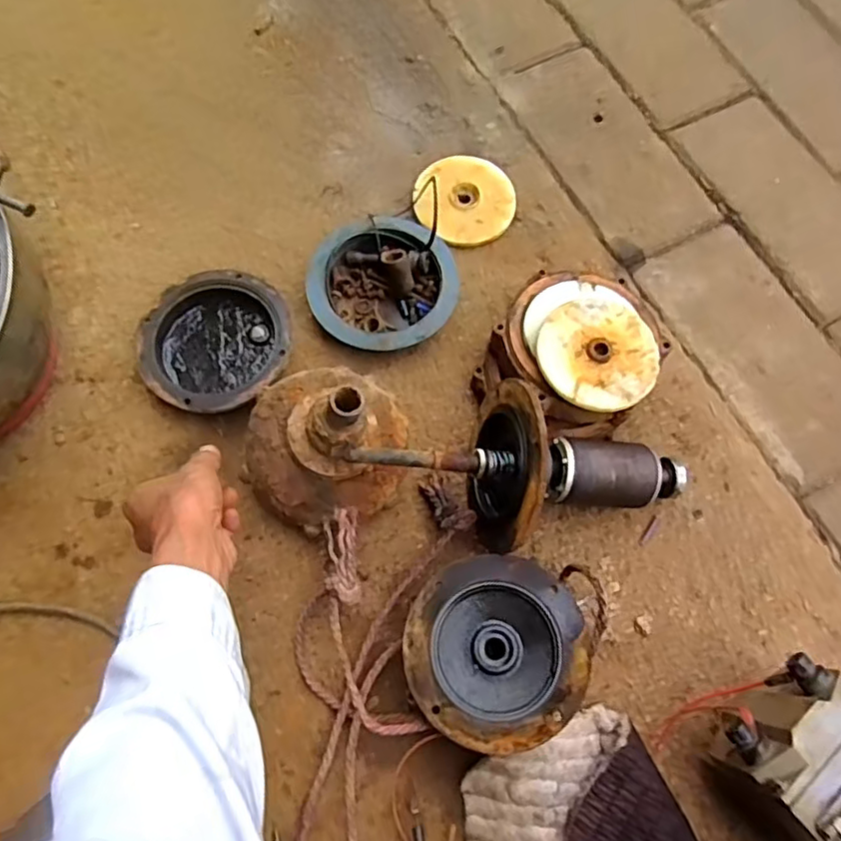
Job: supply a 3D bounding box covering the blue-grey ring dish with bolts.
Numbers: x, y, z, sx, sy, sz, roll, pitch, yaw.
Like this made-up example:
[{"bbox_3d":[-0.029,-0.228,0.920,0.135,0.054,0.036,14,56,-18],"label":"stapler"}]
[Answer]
[{"bbox_3d":[-0.039,-0.139,0.639,0.146,0.046,0.142,0,70,-1],"label":"blue-grey ring dish with bolts"}]

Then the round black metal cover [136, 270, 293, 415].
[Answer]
[{"bbox_3d":[-0.202,-0.075,0.618,0.143,0.040,0.147,0,70,-1],"label":"round black metal cover"}]

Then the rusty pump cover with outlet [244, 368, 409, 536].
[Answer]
[{"bbox_3d":[-0.082,0.010,0.524,0.132,0.156,0.142,-1,70,-2],"label":"rusty pump cover with outlet"}]

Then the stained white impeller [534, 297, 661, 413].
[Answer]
[{"bbox_3d":[0.158,-0.060,0.549,0.106,0.011,0.108,0,73,0],"label":"stained white impeller"}]

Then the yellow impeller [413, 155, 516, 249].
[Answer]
[{"bbox_3d":[0.050,-0.246,0.692,0.111,0.018,0.112,0,70,-1],"label":"yellow impeller"}]

